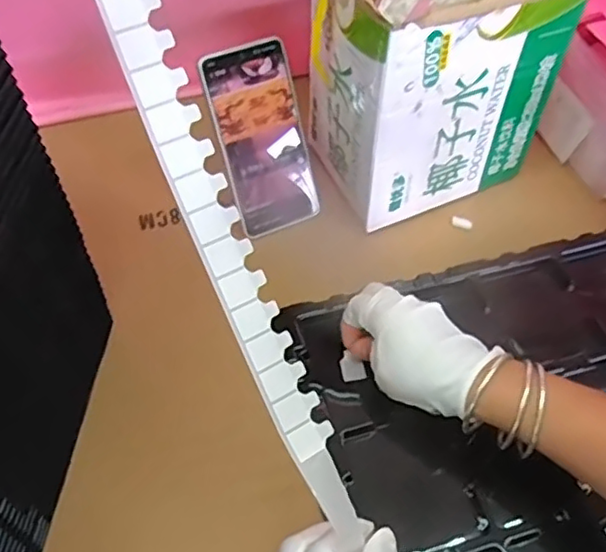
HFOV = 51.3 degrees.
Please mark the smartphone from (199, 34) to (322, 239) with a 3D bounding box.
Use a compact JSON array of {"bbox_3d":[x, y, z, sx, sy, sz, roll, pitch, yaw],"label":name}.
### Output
[{"bbox_3d":[-0.034,-0.119,0.560,0.079,0.165,0.011,-23,27,-17],"label":"smartphone"}]

